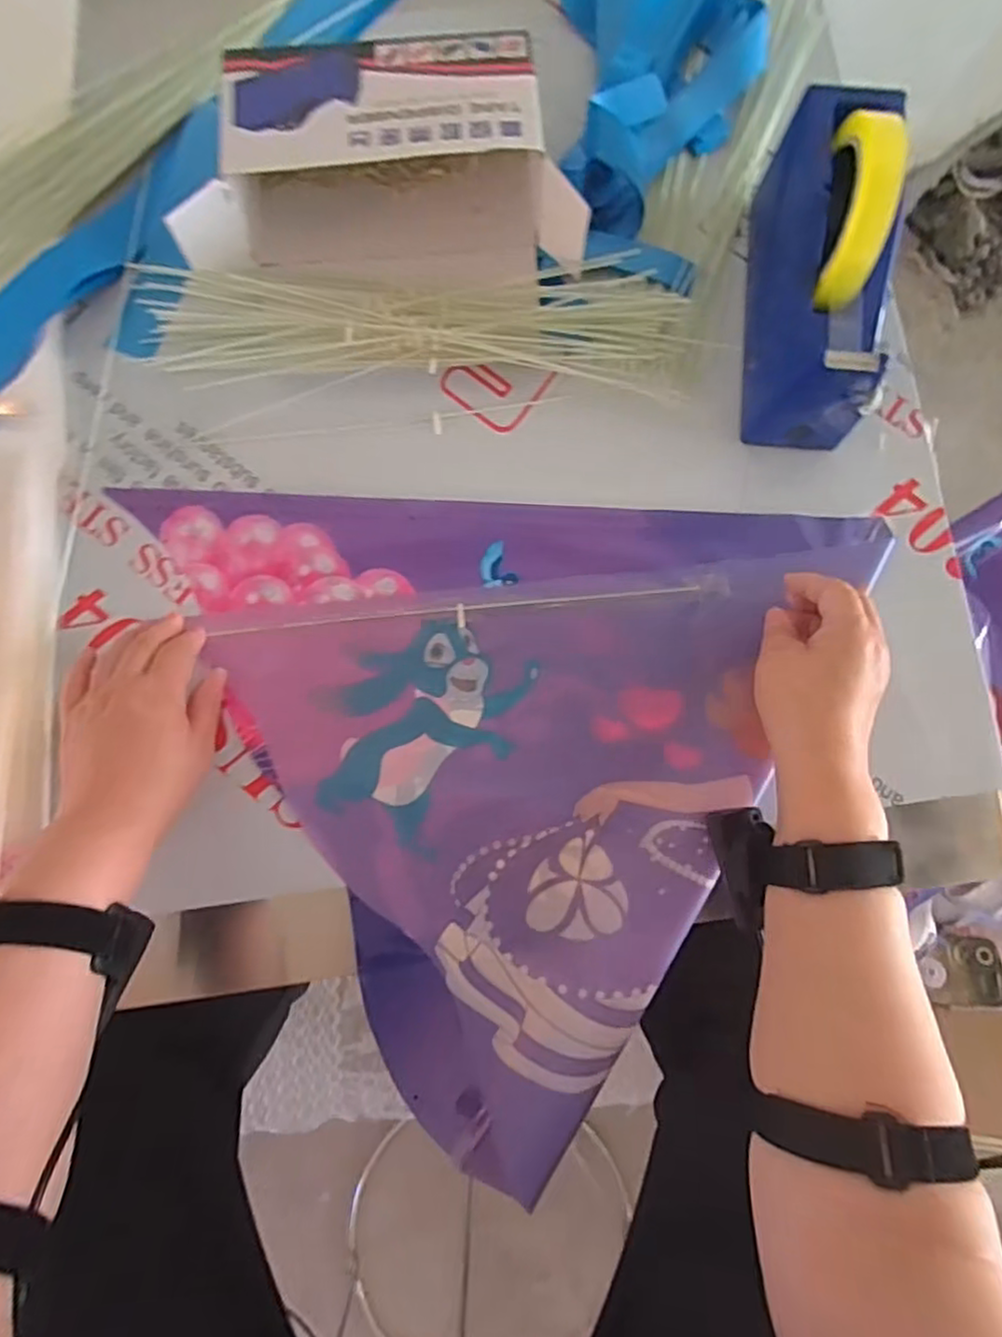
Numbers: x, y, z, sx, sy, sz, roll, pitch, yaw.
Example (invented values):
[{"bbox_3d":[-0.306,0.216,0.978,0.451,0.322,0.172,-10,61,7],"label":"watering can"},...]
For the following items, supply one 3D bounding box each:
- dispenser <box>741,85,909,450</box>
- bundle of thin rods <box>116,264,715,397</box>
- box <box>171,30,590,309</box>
[{"bbox_3d":[0.215,-0.266,0.442,0.062,0.131,0.193,4,82,-1],"label":"dispenser"},{"bbox_3d":[-0.058,-0.252,0.492,0.392,0.028,0.080,1,82,-2],"label":"bundle of thin rods"},{"bbox_3d":[-0.079,-0.348,0.474,0.263,0.080,0.141,1,82,-2],"label":"box"}]

